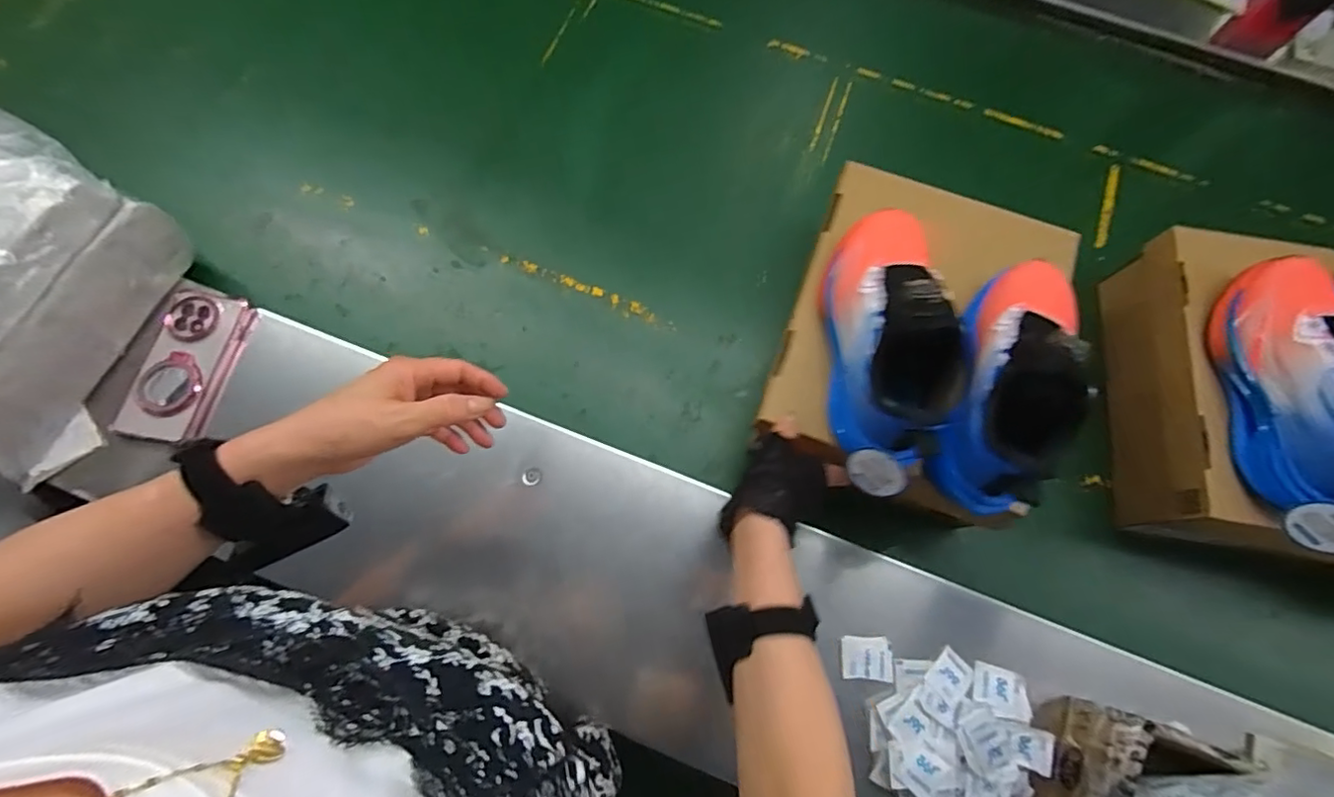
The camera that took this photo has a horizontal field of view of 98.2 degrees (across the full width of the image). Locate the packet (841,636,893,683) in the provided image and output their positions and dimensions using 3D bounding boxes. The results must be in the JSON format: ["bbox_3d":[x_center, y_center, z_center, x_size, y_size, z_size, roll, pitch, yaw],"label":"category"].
[{"bbox_3d":[0.188,0.244,0.542,0.047,0.004,0.038,4,61,3],"label":"packet"}]

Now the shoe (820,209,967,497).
[{"bbox_3d":[0.180,-0.052,0.474,0.078,0.109,0.242,7,74,-1],"label":"shoe"}]

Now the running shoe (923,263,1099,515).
[{"bbox_3d":[0.286,-0.021,0.461,0.091,0.092,0.222,17,74,2],"label":"running shoe"}]

